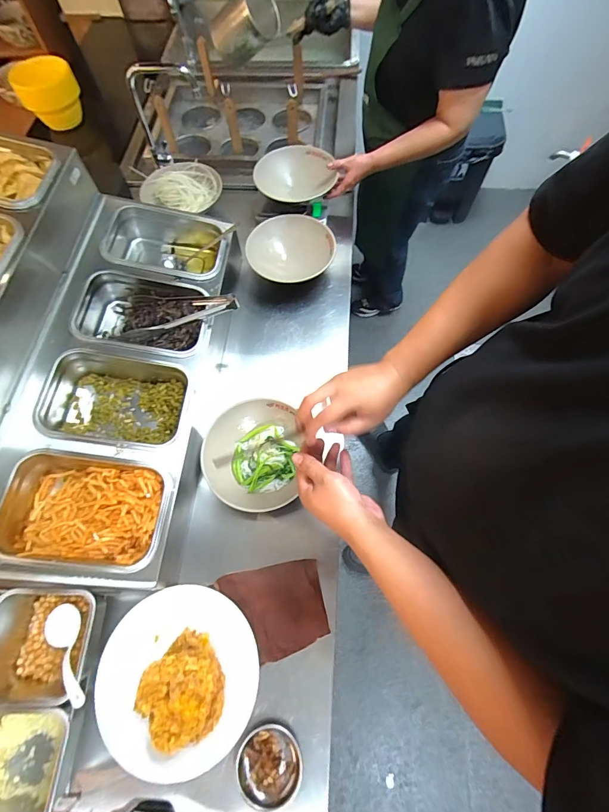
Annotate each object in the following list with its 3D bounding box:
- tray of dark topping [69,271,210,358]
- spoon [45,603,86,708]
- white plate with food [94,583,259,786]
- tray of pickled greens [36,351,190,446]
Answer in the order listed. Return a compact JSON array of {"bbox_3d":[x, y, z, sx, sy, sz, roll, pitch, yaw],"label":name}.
[{"bbox_3d":[-0.319,-0.177,0.737,0.248,0.085,0.169,2,66,3],"label":"tray of dark topping"},{"bbox_3d":[-0.340,0.356,0.539,0.052,0.035,0.160,-41,39,-15],"label":"spoon"},{"bbox_3d":[-0.197,0.393,0.557,0.232,0.084,0.218,-1,66,2],"label":"white plate with food"},{"bbox_3d":[-0.335,-0.002,0.682,0.235,0.100,0.164,7,67,-9],"label":"tray of pickled greens"}]

